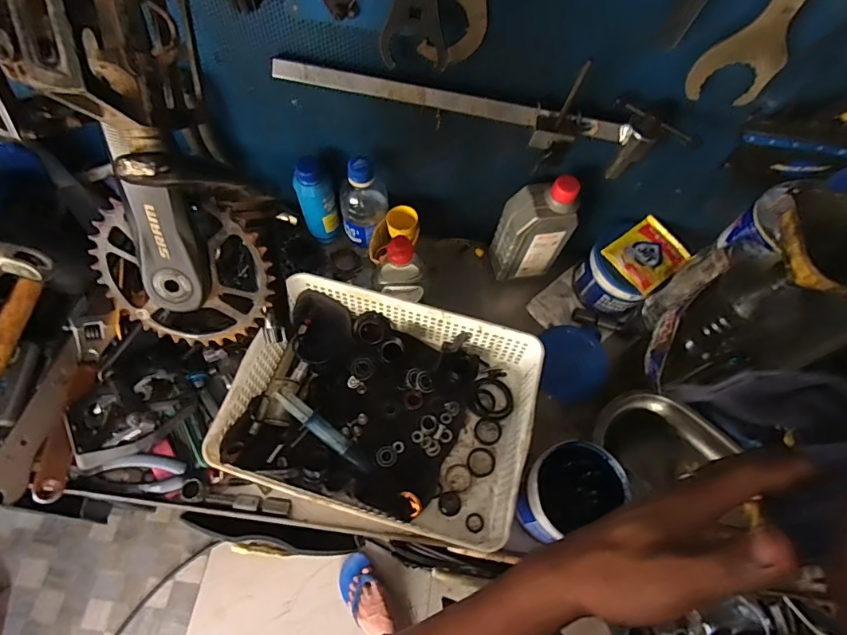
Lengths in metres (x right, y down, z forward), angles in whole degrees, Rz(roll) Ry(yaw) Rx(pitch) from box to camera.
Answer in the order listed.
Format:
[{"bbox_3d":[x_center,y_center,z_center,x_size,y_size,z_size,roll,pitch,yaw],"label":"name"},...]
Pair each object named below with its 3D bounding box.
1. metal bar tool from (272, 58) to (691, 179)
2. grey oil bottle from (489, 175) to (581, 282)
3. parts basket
[{"bbox_3d":[0.058,-0.204,0.489,0.426,0.096,0.056,7,65,0],"label":"metal bar tool"},{"bbox_3d":[0.145,-0.113,0.614,0.085,0.174,0.053,-3,65,-5],"label":"grey oil bottle"},{"bbox_3d":[-0.045,0.104,0.560,0.327,0.082,0.248,17,65,4],"label":"parts basket"}]

